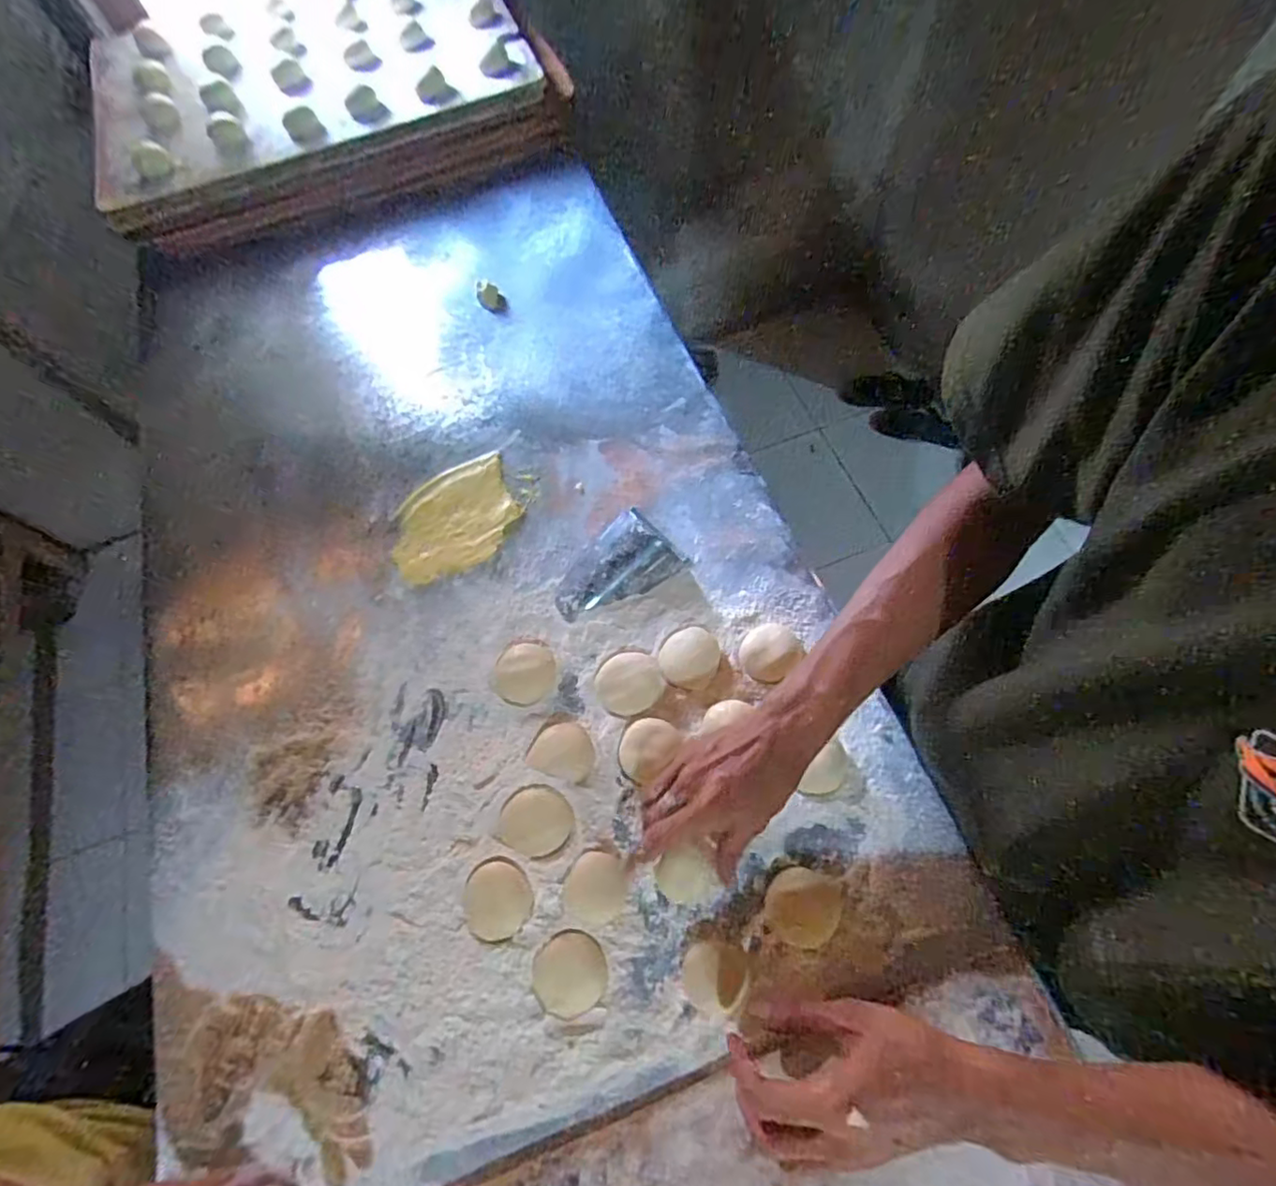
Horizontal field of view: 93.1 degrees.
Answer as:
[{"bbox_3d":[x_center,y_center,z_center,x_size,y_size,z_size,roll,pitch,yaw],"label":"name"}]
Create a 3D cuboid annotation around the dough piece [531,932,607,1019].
[{"bbox_3d":[-0.049,0.277,0.440,0.052,0.010,0.053,7,67,7],"label":"dough piece"}]

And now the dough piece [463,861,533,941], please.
[{"bbox_3d":[-0.107,0.234,0.460,0.053,0.013,0.051,7,67,7],"label":"dough piece"}]

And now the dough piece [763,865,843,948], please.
[{"bbox_3d":[0.125,0.238,0.459,0.053,0.004,0.053,-2,66,4],"label":"dough piece"}]

